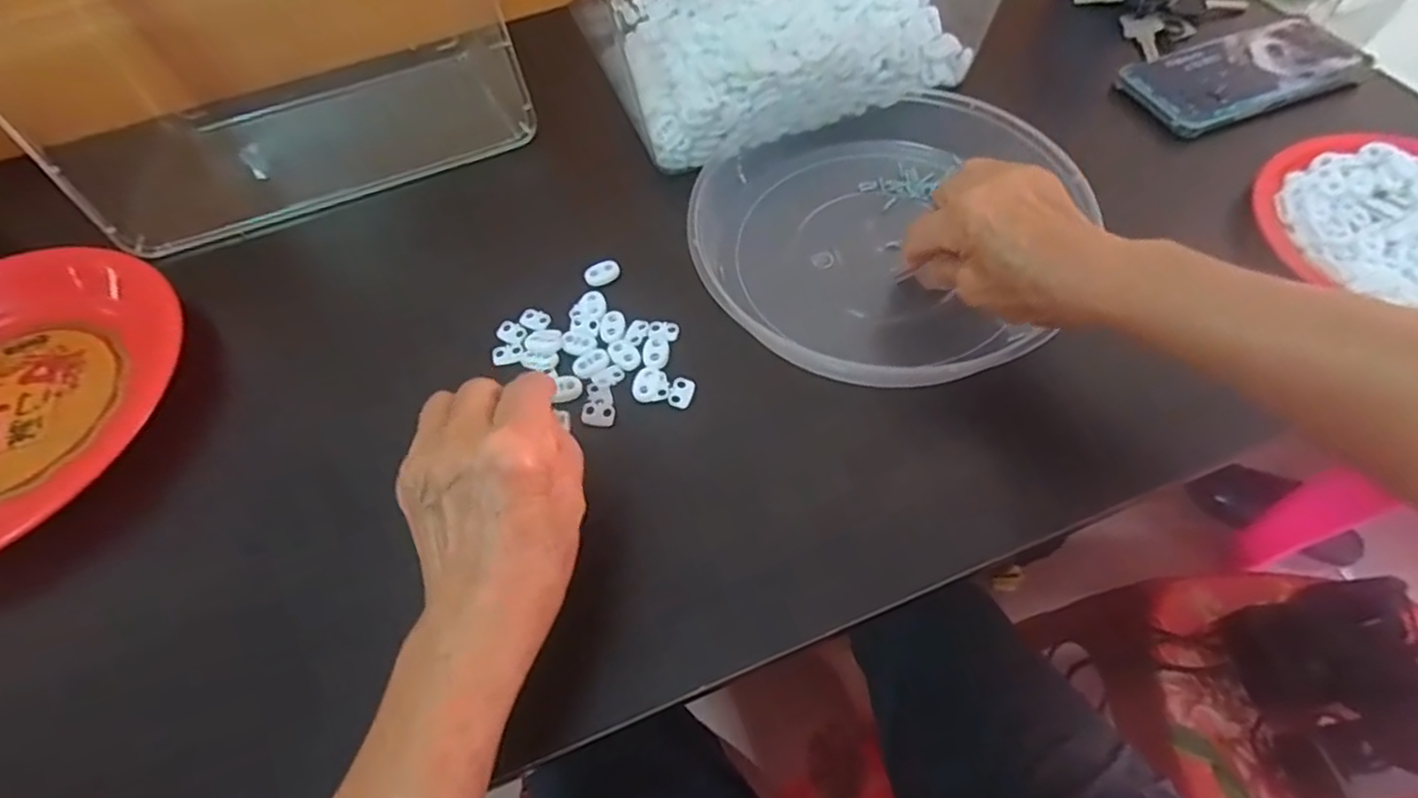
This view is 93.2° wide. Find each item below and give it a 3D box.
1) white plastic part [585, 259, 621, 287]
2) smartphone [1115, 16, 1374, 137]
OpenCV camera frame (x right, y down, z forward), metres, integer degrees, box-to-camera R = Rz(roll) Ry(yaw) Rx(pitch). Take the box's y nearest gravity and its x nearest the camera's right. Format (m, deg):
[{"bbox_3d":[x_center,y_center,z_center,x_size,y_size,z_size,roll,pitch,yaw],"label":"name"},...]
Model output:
[{"bbox_3d":[-0.068,-0.081,0.432,0.023,0.005,0.015,-33,62,-15],"label":"white plastic part"},{"bbox_3d":[0.386,-0.235,0.485,0.154,0.018,0.078,-18,59,-7],"label":"smartphone"}]

